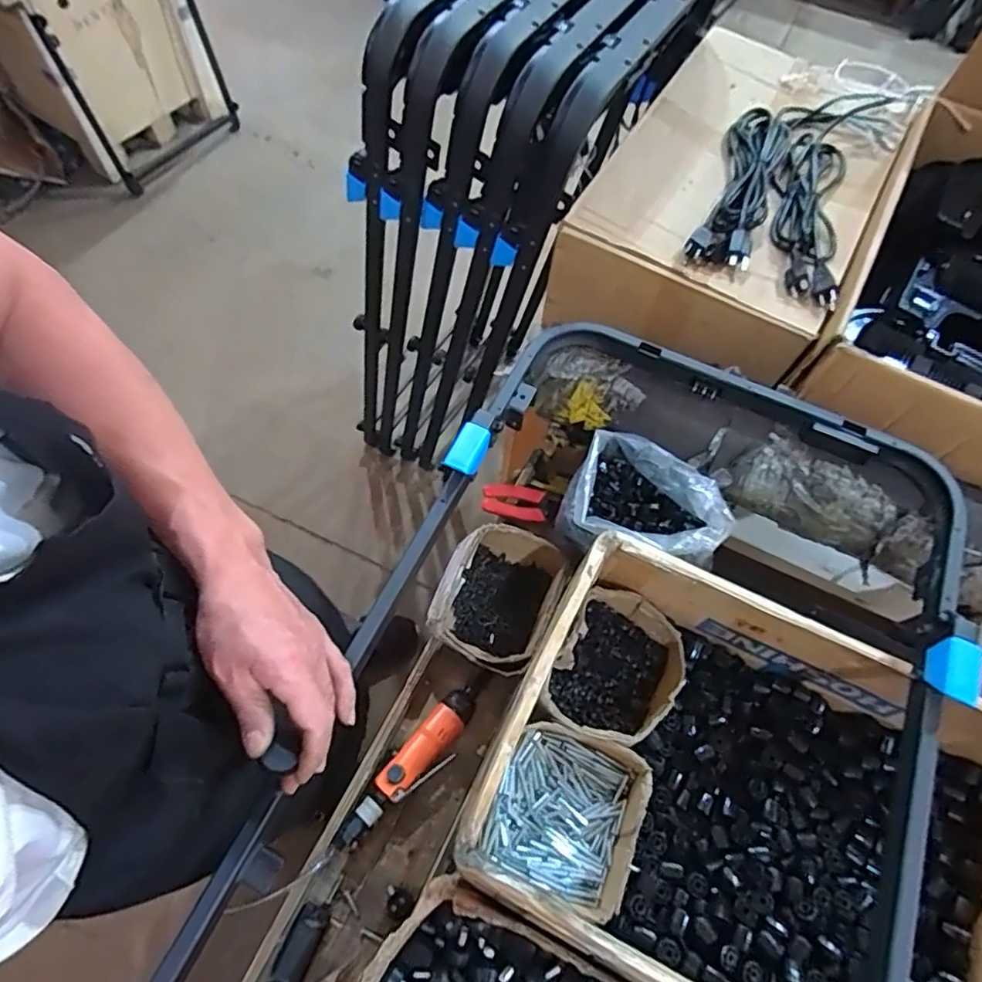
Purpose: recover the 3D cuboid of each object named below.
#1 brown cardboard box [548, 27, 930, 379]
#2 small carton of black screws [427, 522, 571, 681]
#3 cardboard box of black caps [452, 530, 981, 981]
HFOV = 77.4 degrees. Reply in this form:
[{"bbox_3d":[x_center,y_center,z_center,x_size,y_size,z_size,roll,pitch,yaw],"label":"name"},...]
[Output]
[{"bbox_3d":[0.342,-0.411,0.864,0.337,0.133,0.574,28,65,11],"label":"brown cardboard box"},{"bbox_3d":[0.010,0.133,0.773,0.134,0.089,0.170,27,65,10],"label":"small carton of black screws"},{"bbox_3d":[0.270,0.320,0.605,0.528,0.174,0.348,26,64,10],"label":"cardboard box of black caps"}]

